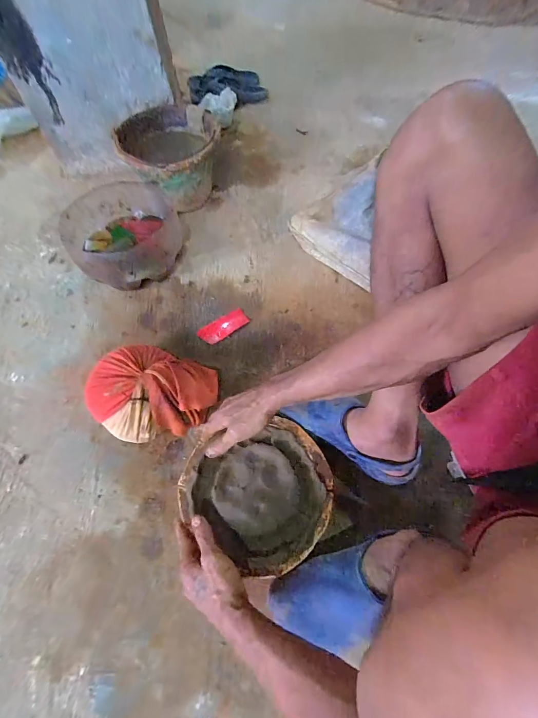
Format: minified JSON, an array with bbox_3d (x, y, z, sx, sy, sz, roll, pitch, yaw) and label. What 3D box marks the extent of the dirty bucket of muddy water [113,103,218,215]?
[{"bbox_3d":[-0.248,-0.507,0.859,0.232,0.148,0.250,-6,62,-4],"label":"dirty bucket of muddy water"}]

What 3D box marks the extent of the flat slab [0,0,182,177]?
[{"bbox_3d":[-0.427,-0.678,0.813,0.373,0.412,0.065,-13,57,-4],"label":"flat slab"}]

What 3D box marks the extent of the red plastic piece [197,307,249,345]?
[{"bbox_3d":[-0.096,-0.070,0.714,0.109,0.008,0.049,-35,67,-17],"label":"red plastic piece"}]

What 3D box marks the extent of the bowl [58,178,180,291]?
[{"bbox_3d":[-0.321,-0.279,0.766,0.239,0.124,0.232,0,61,0],"label":"bowl"}]

